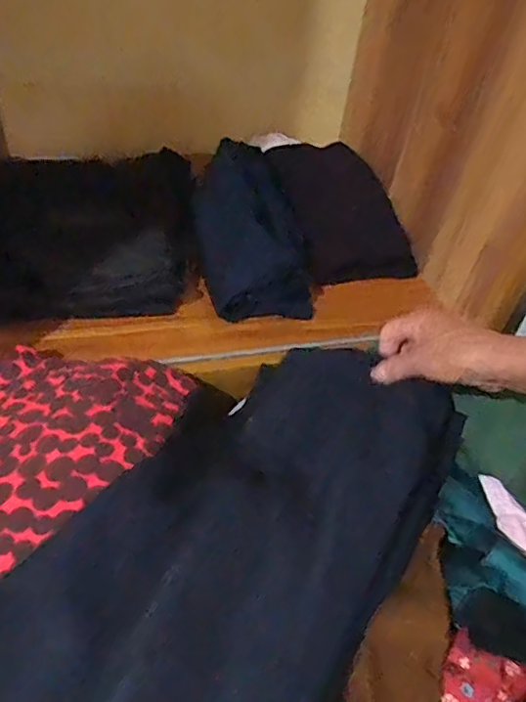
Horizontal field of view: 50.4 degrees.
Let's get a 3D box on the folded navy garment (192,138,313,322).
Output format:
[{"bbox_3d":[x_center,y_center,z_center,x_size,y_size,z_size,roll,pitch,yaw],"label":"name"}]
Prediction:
[{"bbox_3d":[-0.019,-0.161,0.700,0.139,0.113,0.229,-4,46,-10],"label":"folded navy garment"}]

